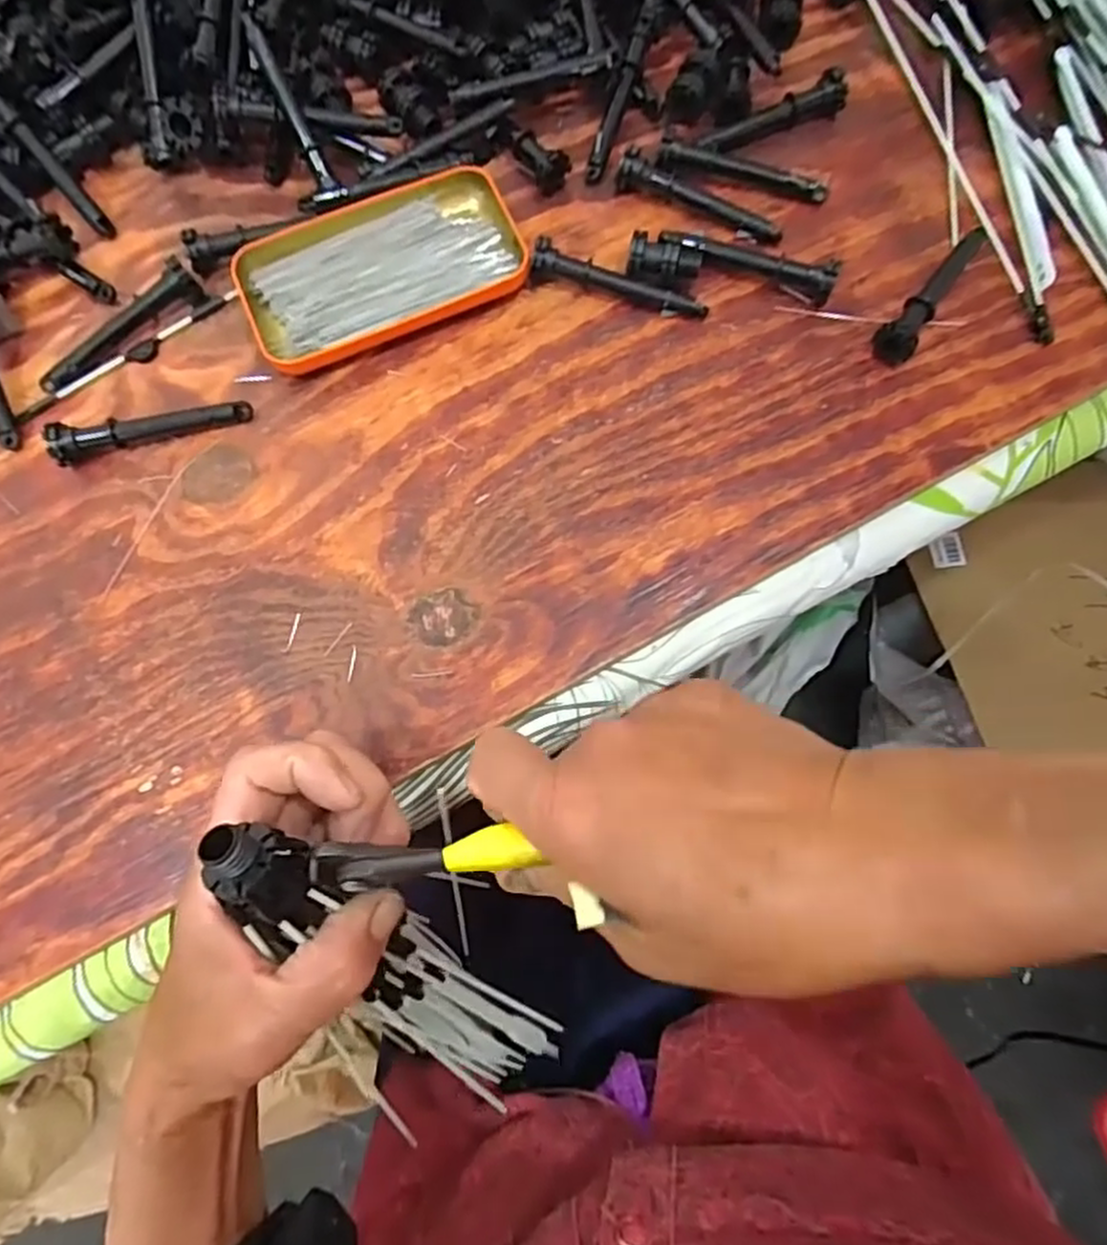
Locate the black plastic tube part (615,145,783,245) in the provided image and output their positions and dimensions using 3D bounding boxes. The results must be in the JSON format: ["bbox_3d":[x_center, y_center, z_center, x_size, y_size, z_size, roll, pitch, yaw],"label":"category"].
[{"bbox_3d":[0.078,-0.227,0.389,0.091,0.018,0.017,24,77,7],"label":"black plastic tube part"}]

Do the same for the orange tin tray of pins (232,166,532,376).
[{"bbox_3d":[-0.089,-0.184,0.381,0.142,0.019,0.074,-25,76,-6],"label":"orange tin tray of pins"}]

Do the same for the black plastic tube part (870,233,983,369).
[{"bbox_3d":[0.199,-0.173,0.378,0.020,0.019,0.094,38,79,10],"label":"black plastic tube part"}]

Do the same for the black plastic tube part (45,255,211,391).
[{"bbox_3d":[-0.223,-0.152,0.376,0.093,0.019,0.016,-42,78,-9],"label":"black plastic tube part"}]

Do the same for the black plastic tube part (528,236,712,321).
[{"bbox_3d":[0.033,-0.173,0.376,0.092,0.020,0.013,19,76,6],"label":"black plastic tube part"}]

